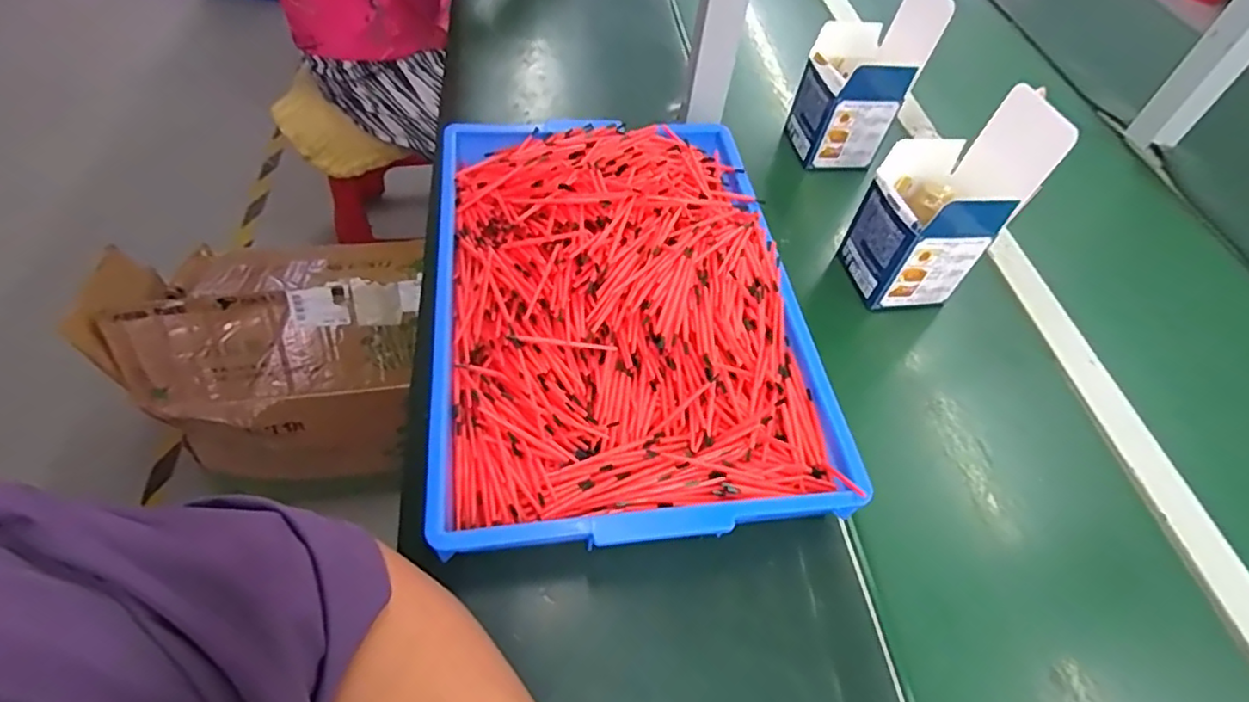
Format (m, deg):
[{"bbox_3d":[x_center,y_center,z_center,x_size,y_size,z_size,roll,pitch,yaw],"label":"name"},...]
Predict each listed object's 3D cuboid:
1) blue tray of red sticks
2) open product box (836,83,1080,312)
[{"bbox_3d":[-0.007,-0.051,0.509,0.282,0.074,0.414,-2,52,-7],"label":"blue tray of red sticks"},{"bbox_3d":[0.272,-0.127,0.548,0.106,0.186,0.094,-1,52,-7],"label":"open product box"}]

